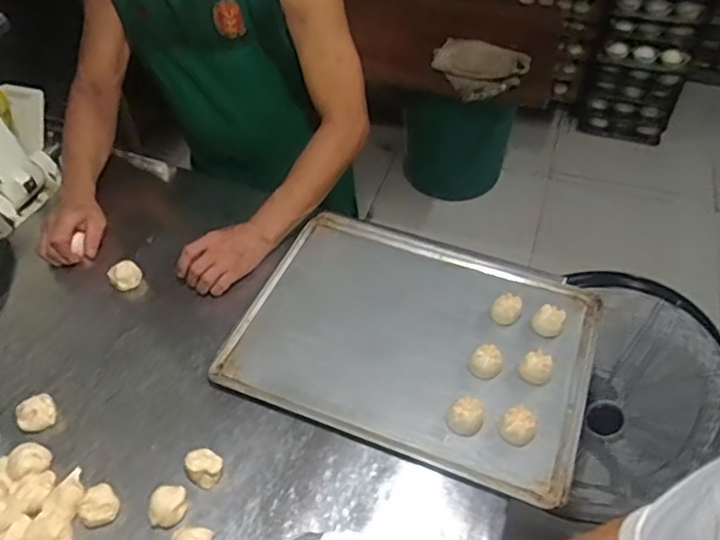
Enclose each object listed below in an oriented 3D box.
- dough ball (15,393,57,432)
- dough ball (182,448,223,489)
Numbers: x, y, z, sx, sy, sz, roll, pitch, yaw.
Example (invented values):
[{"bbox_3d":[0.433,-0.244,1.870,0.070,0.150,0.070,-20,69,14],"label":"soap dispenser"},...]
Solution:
[{"bbox_3d":[-0.410,0.183,0.774,0.043,0.031,0.044,-1,49,1],"label":"dough ball"},{"bbox_3d":[-0.185,0.239,0.726,0.040,0.036,0.040,-1,49,1],"label":"dough ball"}]

